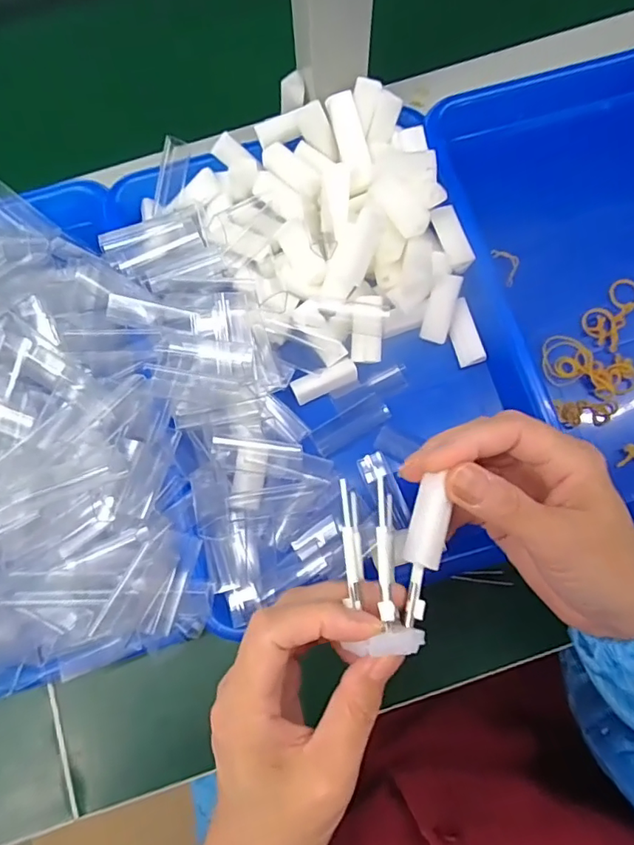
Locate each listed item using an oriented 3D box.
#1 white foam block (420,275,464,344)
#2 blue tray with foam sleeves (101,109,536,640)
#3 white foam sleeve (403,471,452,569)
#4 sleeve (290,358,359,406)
[{"bbox_3d":[0.085,-0.078,0.359,0.018,0.006,0.045,15,107,5],"label":"white foam block"},{"bbox_3d":[0.003,-0.057,0.350,0.225,0.067,0.309,-16,77,-2],"label":"blue tray with foam sleeves"},{"bbox_3d":[0.052,0.046,0.244,0.017,0.009,0.041,11,79,4],"label":"white foam sleeve"},{"bbox_3d":[0.006,-0.029,0.359,0.046,0.012,0.015,-24,78,-4],"label":"sleeve"}]

